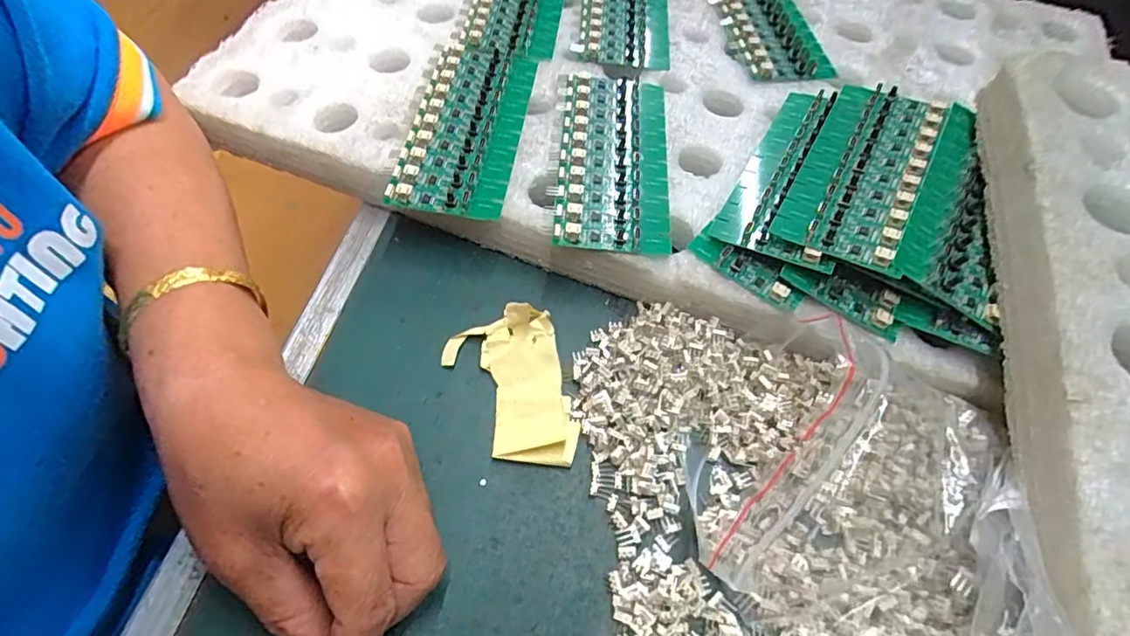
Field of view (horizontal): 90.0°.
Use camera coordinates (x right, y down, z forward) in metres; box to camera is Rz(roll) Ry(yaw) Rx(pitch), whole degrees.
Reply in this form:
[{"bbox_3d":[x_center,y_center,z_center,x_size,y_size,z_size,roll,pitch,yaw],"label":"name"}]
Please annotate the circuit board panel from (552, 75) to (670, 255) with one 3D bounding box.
[{"bbox_3d":[0.029,-0.095,0.325,0.061,0.008,0.135,5,58,-1],"label":"circuit board panel"}]

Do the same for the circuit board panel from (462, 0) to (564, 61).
[{"bbox_3d":[-0.033,-0.232,0.406,0.061,0.010,0.137,7,58,1],"label":"circuit board panel"}]

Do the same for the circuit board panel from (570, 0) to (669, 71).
[{"bbox_3d":[0.042,-0.228,0.411,0.063,0.009,0.136,5,58,-1],"label":"circuit board panel"}]

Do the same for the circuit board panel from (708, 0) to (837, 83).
[{"bbox_3d":[0.146,-0.222,0.417,0.062,0.013,0.141,-6,59,-7],"label":"circuit board panel"}]

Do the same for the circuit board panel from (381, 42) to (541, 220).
[{"bbox_3d":[-0.056,-0.116,0.332,0.060,0.007,0.135,8,58,1],"label":"circuit board panel"}]

